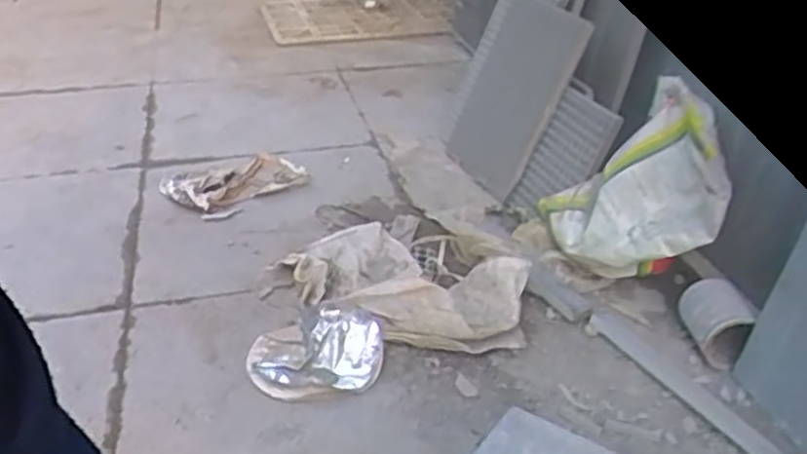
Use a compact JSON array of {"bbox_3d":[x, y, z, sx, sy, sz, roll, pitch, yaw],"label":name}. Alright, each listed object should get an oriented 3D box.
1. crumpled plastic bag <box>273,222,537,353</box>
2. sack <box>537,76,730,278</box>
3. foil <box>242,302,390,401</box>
[{"bbox_3d":[-0.013,0.109,1.332,0.481,0.107,0.224,16,33,24],"label":"crumpled plastic bag"},{"bbox_3d":[0.411,-0.090,1.340,0.279,0.301,0.250,6,30,9],"label":"sack"},{"bbox_3d":[-0.145,0.201,1.221,0.221,0.079,0.158,0,28,-6],"label":"foil"}]

